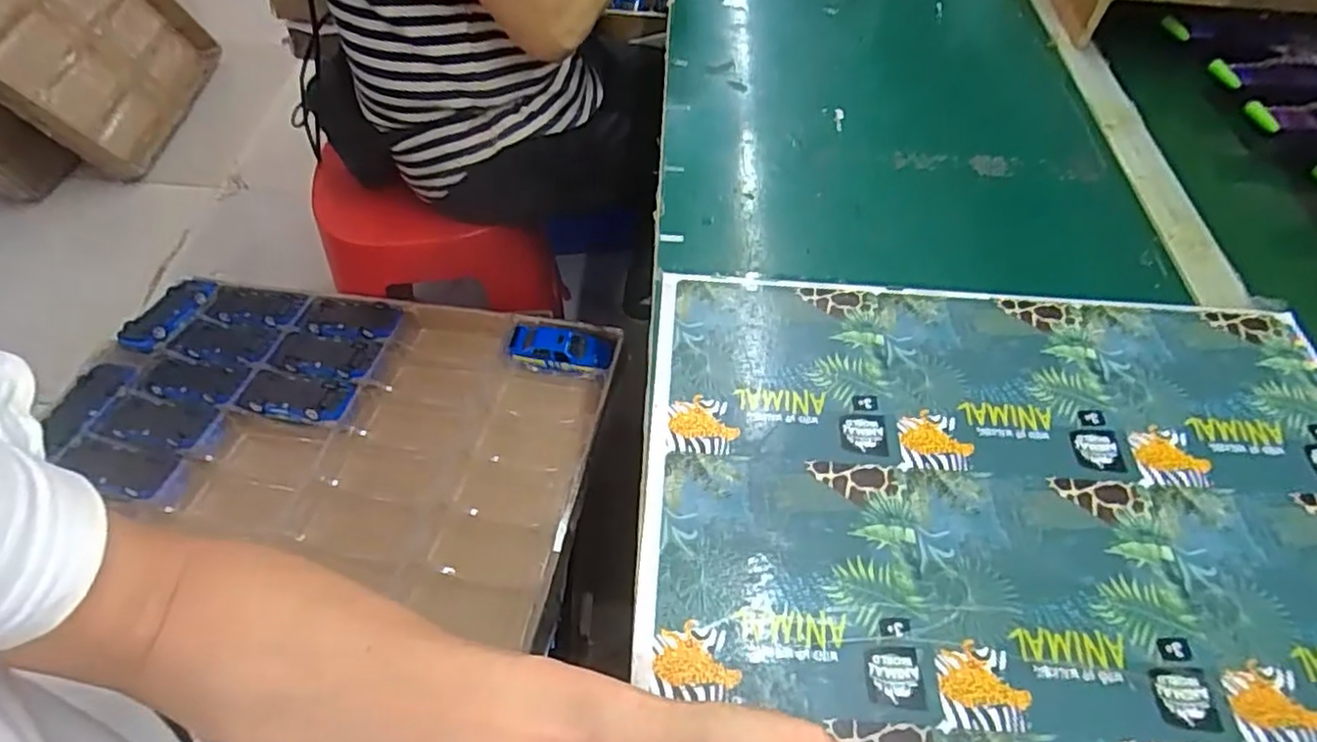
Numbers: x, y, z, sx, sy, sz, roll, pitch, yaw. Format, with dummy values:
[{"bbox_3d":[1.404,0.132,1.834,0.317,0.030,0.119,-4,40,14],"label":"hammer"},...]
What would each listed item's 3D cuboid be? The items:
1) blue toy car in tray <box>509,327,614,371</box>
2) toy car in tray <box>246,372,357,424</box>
[{"bbox_3d":[-0.123,-0.024,0.856,0.133,0.028,0.049,8,55,2],"label":"blue toy car in tray"},{"bbox_3d":[-0.439,0.033,0.818,0.129,0.032,0.060,11,55,5],"label":"toy car in tray"}]

